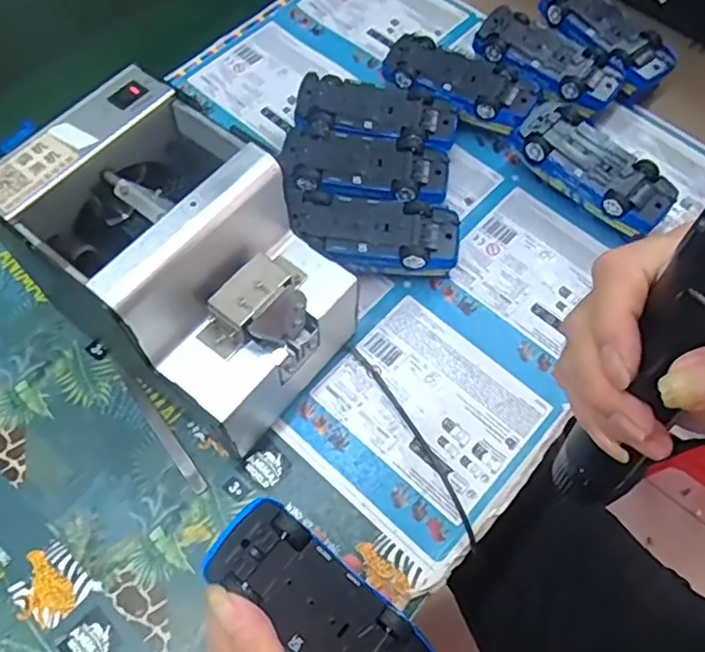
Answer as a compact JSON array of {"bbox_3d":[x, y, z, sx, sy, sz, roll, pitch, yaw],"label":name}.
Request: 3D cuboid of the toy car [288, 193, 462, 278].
[{"bbox_3d":[0.015,-0.063,0.468,0.123,0.041,0.056,6,64,2],"label":"toy car"}]

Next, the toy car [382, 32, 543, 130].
[{"bbox_3d":[0.090,-0.202,0.538,0.132,0.044,0.062,22,65,9],"label":"toy car"}]

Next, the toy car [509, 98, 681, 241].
[{"bbox_3d":[0.187,-0.122,0.498,0.058,0.044,0.131,-41,71,-19],"label":"toy car"}]

